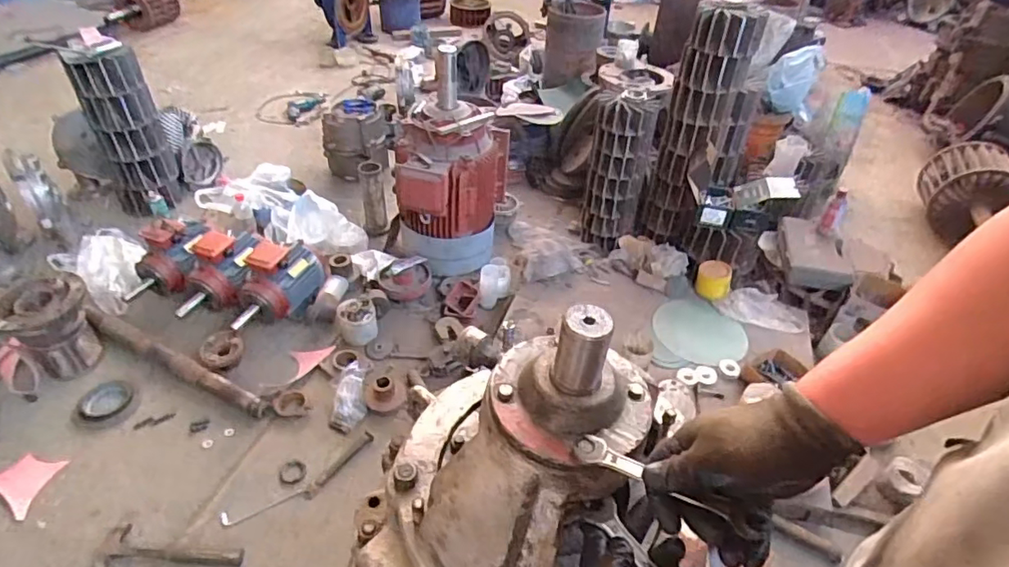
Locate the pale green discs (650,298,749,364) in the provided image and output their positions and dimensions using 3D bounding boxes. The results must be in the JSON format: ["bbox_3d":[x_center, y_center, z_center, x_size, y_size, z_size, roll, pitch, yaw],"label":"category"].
[{"bbox_3d":[0.657,0.163,1.862,0.300,0.017,0.314,6,37,-5],"label":"pale green discs"}]

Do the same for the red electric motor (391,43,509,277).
[{"bbox_3d":[-0.176,-0.363,1.903,0.379,0.665,0.355,0,41,-4],"label":"red electric motor"}]

